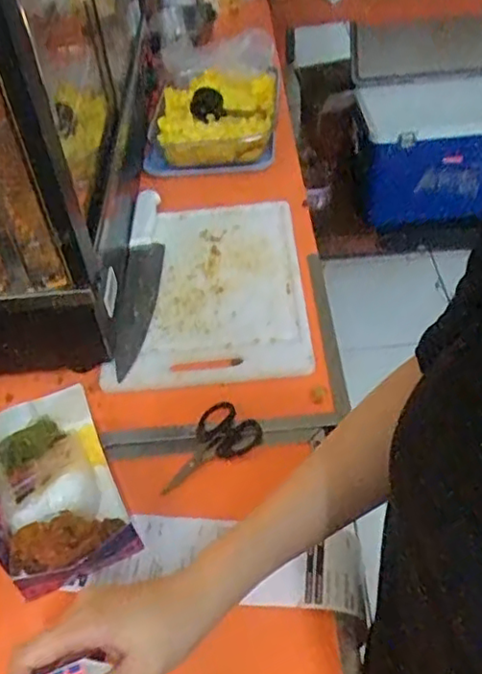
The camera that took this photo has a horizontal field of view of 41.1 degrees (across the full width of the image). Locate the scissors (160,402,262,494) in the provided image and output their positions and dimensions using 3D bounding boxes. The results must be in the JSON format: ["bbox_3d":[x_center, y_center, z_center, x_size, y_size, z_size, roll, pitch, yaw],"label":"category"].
[{"bbox_3d":[-0.039,0.113,0.668,0.116,0.008,0.063,-32,50,-23],"label":"scissors"}]

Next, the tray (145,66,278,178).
[{"bbox_3d":[-0.046,-0.369,1.095,0.226,0.071,0.280,-5,45,2],"label":"tray"}]

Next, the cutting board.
[{"bbox_3d":[-0.042,-0.077,0.856,0.234,0.017,0.357,-5,45,2],"label":"cutting board"}]

